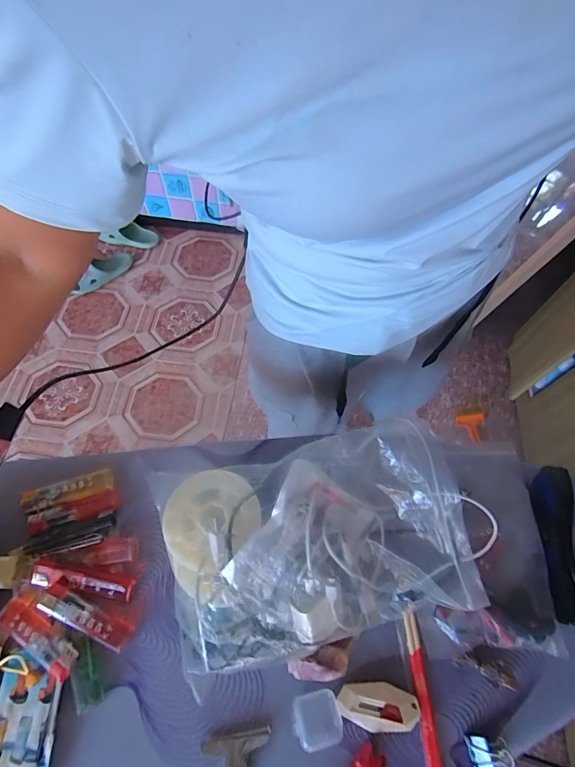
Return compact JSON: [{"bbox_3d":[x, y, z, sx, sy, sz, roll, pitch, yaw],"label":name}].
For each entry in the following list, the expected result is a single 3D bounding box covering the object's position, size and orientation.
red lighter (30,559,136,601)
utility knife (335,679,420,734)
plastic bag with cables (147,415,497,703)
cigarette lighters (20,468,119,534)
[{"bbox_3d":[-0.185,0.178,0.351,0.085,0.018,0.021,9,64,3],"label":"red lighter"},{"bbox_3d":[0.074,0.263,0.316,0.065,0.008,0.030,2,64,0],"label":"utility knife"},{"bbox_3d":[0.034,0.126,0.329,0.277,0.079,0.163,-14,65,-8],"label":"plastic bag with cables"},{"bbox_3d":[-0.215,0.117,0.385,0.085,0.009,0.045,-17,65,-9],"label":"cigarette lighters"}]

